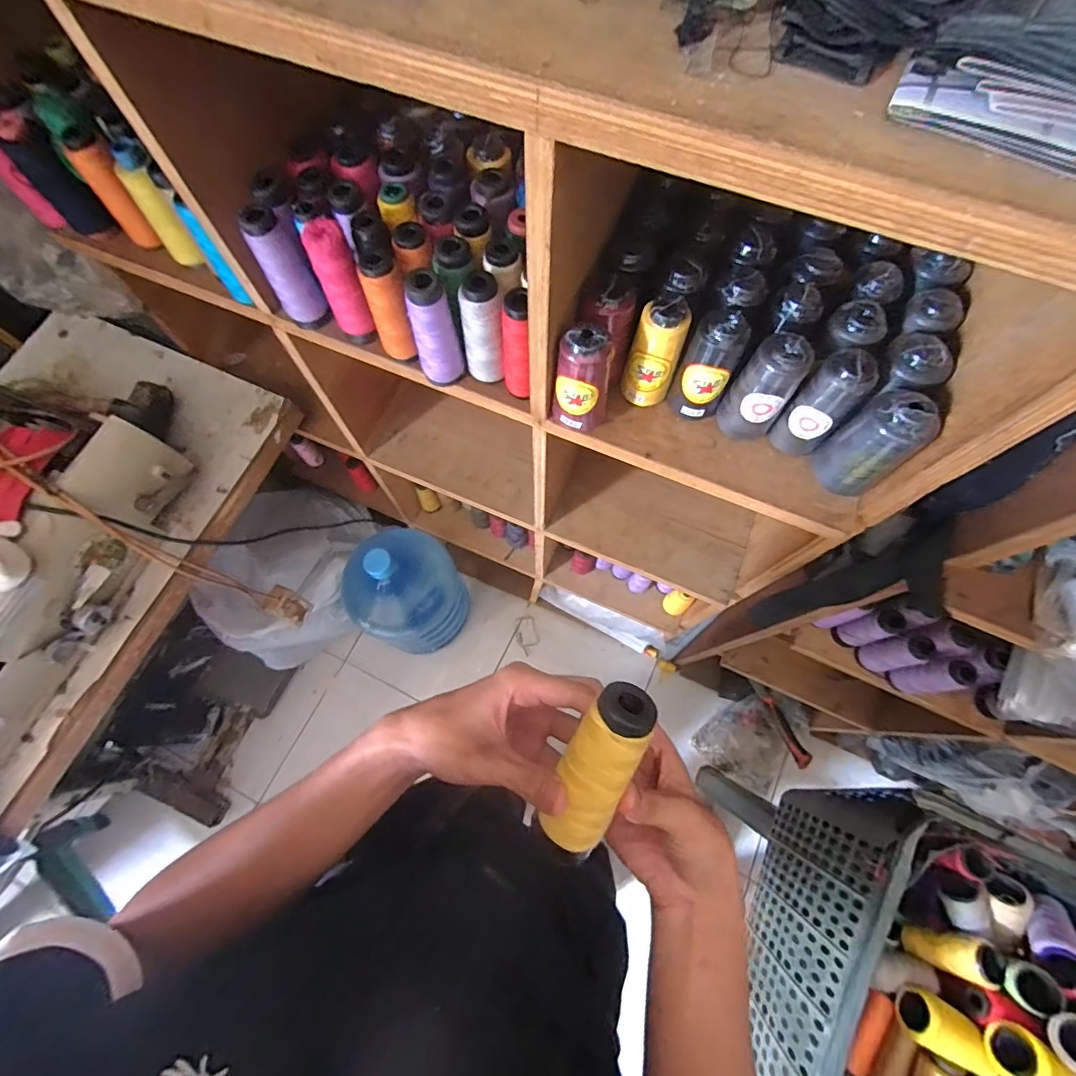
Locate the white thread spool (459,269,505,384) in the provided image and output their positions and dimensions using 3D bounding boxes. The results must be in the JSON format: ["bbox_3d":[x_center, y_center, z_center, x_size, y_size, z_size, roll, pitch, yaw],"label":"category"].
[{"bbox_3d":[-0.054,-0.196,0.465,0.035,0.110,0.034,0,71,-1],"label":"white thread spool"}]

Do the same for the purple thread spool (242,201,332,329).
[{"bbox_3d":[-0.259,-0.272,0.494,0.040,0.117,0.047,-34,74,-12],"label":"purple thread spool"}]

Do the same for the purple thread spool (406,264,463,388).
[{"bbox_3d":[-0.102,-0.200,0.467,0.039,0.118,0.034,-21,72,-8],"label":"purple thread spool"}]

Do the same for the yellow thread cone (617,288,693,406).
[{"bbox_3d":[0.112,-0.172,0.456,0.050,0.105,0.039,18,71,6],"label":"yellow thread cone"}]

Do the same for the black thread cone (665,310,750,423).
[{"bbox_3d":[0.158,-0.156,0.449,0.052,0.110,0.041,28,73,9],"label":"black thread cone"}]

